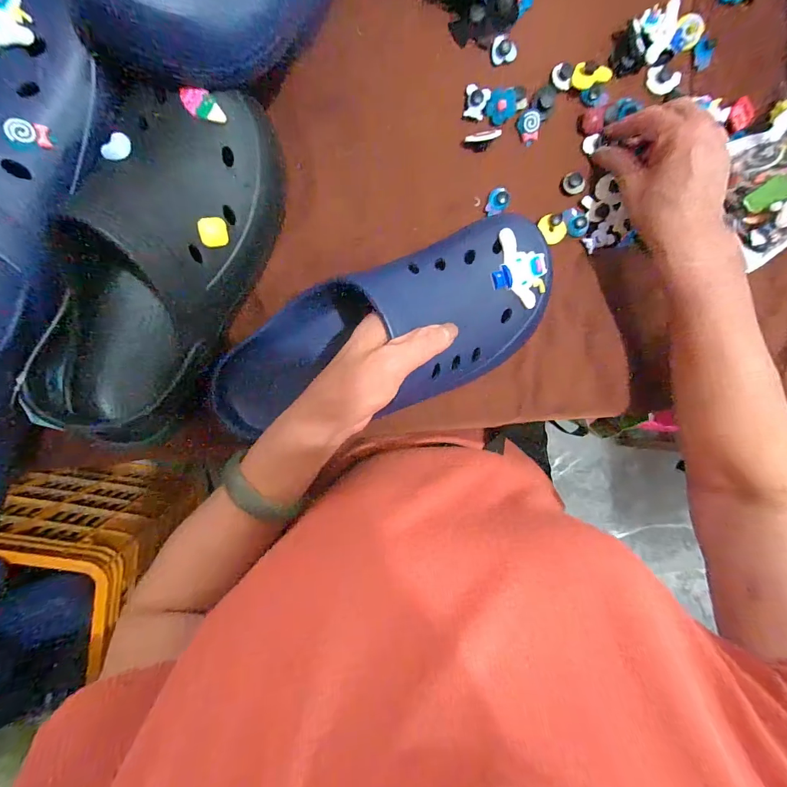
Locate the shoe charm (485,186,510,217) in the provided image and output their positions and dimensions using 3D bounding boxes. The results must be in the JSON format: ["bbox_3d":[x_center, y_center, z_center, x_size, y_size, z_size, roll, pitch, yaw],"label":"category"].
[{"bbox_3d":[0.089,-0.165,0.335,0.017,0.014,0.025,37,93,-9],"label":"shoe charm"}]

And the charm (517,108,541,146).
[{"bbox_3d":[0.114,-0.226,0.328,0.016,0.009,0.026,-1,98,-5],"label":"charm"}]

